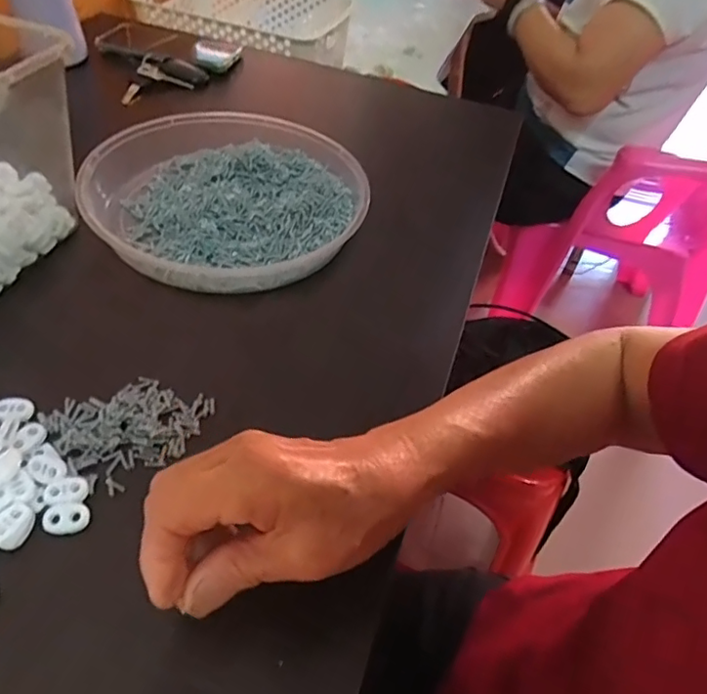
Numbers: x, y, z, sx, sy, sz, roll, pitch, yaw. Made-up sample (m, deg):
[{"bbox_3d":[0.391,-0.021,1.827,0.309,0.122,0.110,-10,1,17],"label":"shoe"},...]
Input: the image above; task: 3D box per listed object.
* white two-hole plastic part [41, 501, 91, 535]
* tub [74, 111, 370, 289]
[{"bbox_3d":[-0.153,0.091,0.305,0.023,0.006,0.015,-9,48,-14],"label":"white two-hole plastic part"},{"bbox_3d":[-0.113,-0.143,0.492,0.231,0.054,0.252,3,47,-4],"label":"tub"}]

